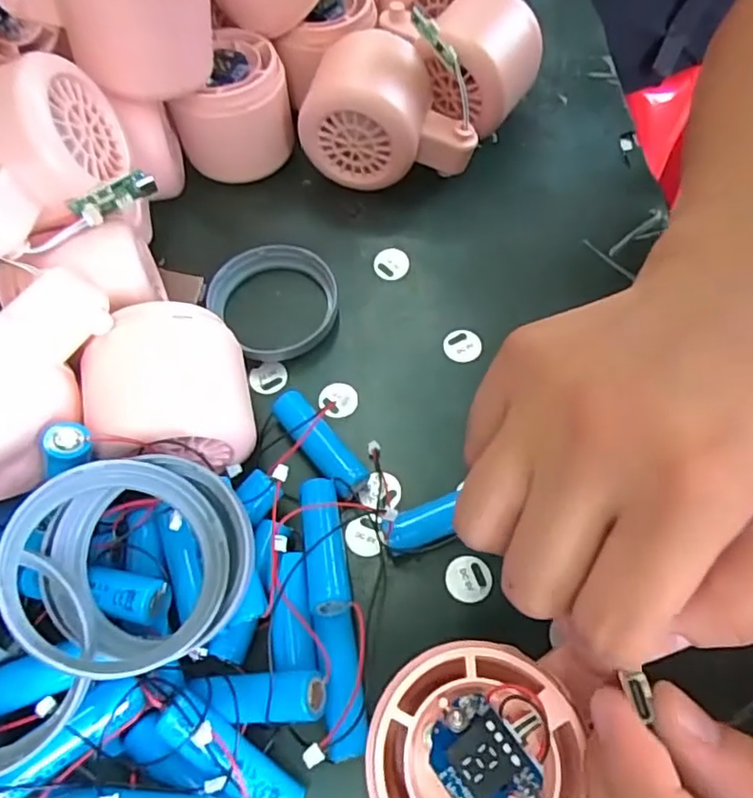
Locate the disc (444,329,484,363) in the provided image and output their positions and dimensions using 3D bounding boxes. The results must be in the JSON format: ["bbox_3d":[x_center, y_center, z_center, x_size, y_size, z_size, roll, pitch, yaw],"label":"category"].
[{"bbox_3d":[0.038,-0.024,0.272,0.016,0.004,0.015,0,62,2],"label":"disc"}]

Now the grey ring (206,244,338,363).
[{"bbox_3d":[-0.046,-0.046,0.282,0.055,0.012,0.058,-1,62,1],"label":"grey ring"}]

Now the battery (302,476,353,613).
[{"bbox_3d":[-0.018,0.054,0.222,0.014,0.017,0.050,-9,62,-3],"label":"battery"}]

